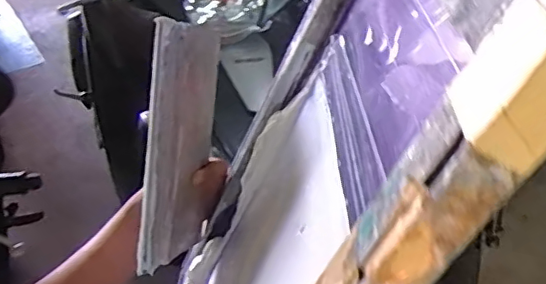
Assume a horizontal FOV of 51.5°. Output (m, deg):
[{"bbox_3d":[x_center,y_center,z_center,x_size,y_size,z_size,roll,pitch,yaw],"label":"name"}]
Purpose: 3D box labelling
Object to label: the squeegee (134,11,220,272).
[{"bbox_3d":[-0.098,0.006,0.599,0.018,0.251,0.109,12,9,21],"label":"squeegee"}]

